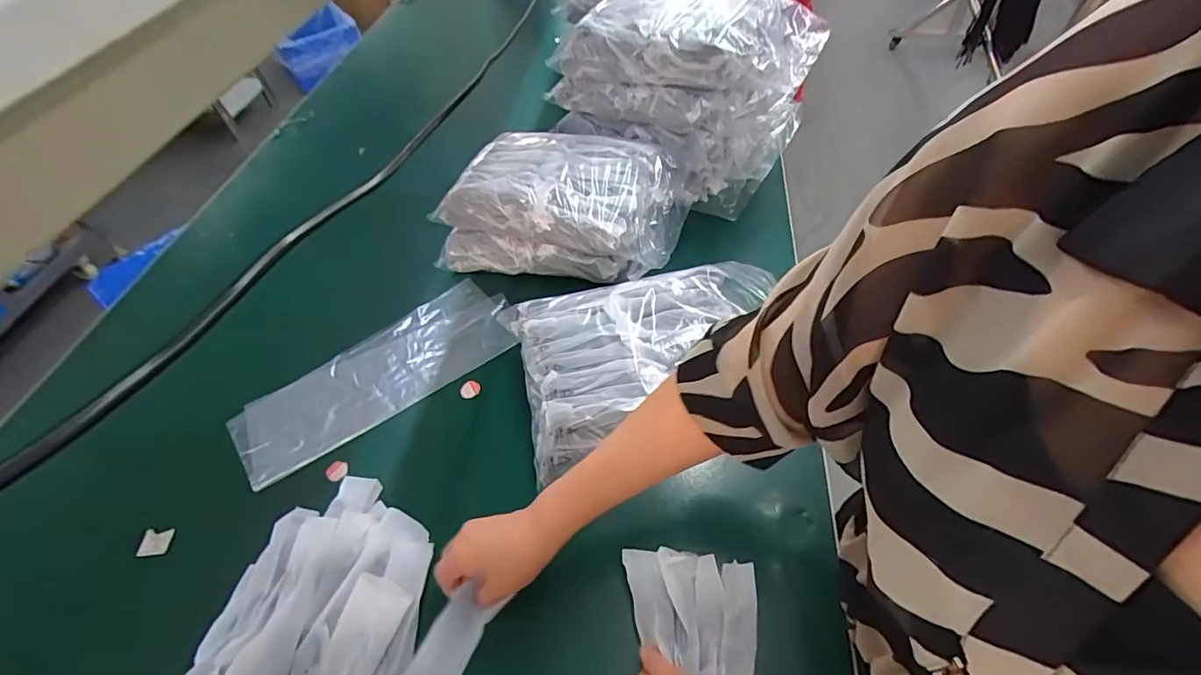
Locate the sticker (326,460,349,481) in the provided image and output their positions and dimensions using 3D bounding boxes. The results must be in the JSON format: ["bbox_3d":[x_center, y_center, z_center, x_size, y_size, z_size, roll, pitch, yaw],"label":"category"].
[{"bbox_3d":[-0.303,0.154,0.584,0.026,0.007,0.024,4,54,-6],"label":"sticker"}]

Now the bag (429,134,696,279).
[{"bbox_3d":[-0.046,-0.185,0.728,0.325,0.120,0.195,13,53,15],"label":"bag"}]

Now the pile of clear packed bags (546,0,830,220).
[{"bbox_3d":[0.126,-0.378,0.777,0.303,0.237,0.242,34,60,28],"label":"pile of clear packed bags"}]

